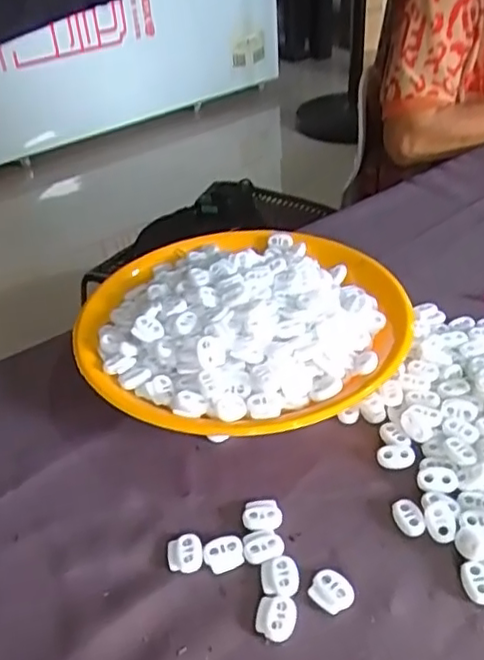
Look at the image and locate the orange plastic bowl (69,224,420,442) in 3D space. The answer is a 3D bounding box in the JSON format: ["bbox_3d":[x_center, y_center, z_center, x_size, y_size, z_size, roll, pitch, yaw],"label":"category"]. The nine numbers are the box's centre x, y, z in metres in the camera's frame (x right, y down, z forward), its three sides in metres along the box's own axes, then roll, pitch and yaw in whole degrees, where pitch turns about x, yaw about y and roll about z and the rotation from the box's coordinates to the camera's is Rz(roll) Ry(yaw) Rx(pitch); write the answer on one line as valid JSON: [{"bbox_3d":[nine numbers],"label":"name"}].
[{"bbox_3d":[0.002,-0.006,0.463,0.227,0.059,0.226,-3,36,2],"label":"orange plastic bowl"}]

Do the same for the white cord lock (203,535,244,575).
[{"bbox_3d":[-0.010,0.121,0.341,0.021,0.004,0.018,-16,38,-16],"label":"white cord lock"}]

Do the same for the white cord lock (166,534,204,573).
[{"bbox_3d":[-0.032,0.123,0.345,0.019,0.004,0.021,-11,37,-9],"label":"white cord lock"}]

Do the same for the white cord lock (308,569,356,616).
[{"bbox_3d":[0.046,0.134,0.320,0.019,0.005,0.021,-31,44,-31],"label":"white cord lock"}]

